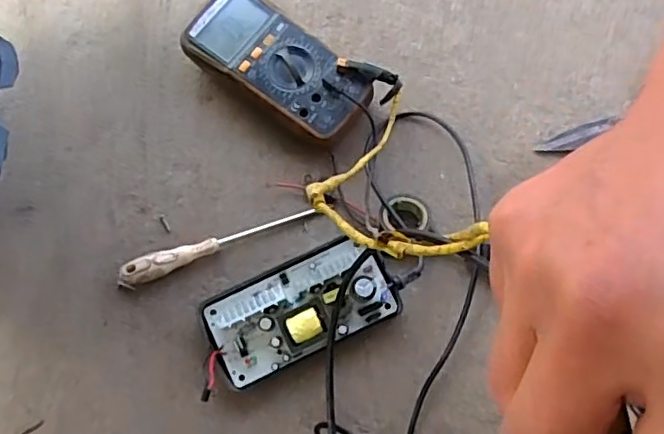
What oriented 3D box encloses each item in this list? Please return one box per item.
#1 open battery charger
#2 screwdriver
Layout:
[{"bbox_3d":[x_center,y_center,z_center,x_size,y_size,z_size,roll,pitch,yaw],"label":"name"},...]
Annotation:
[{"bbox_3d":[-0.030,0.081,0.549,0.168,0.038,0.086,-24,75,-5],"label":"open battery charger"},{"bbox_3d":[-0.105,0.026,0.578,0.184,0.023,0.023,-19,74,-2],"label":"screwdriver"}]

